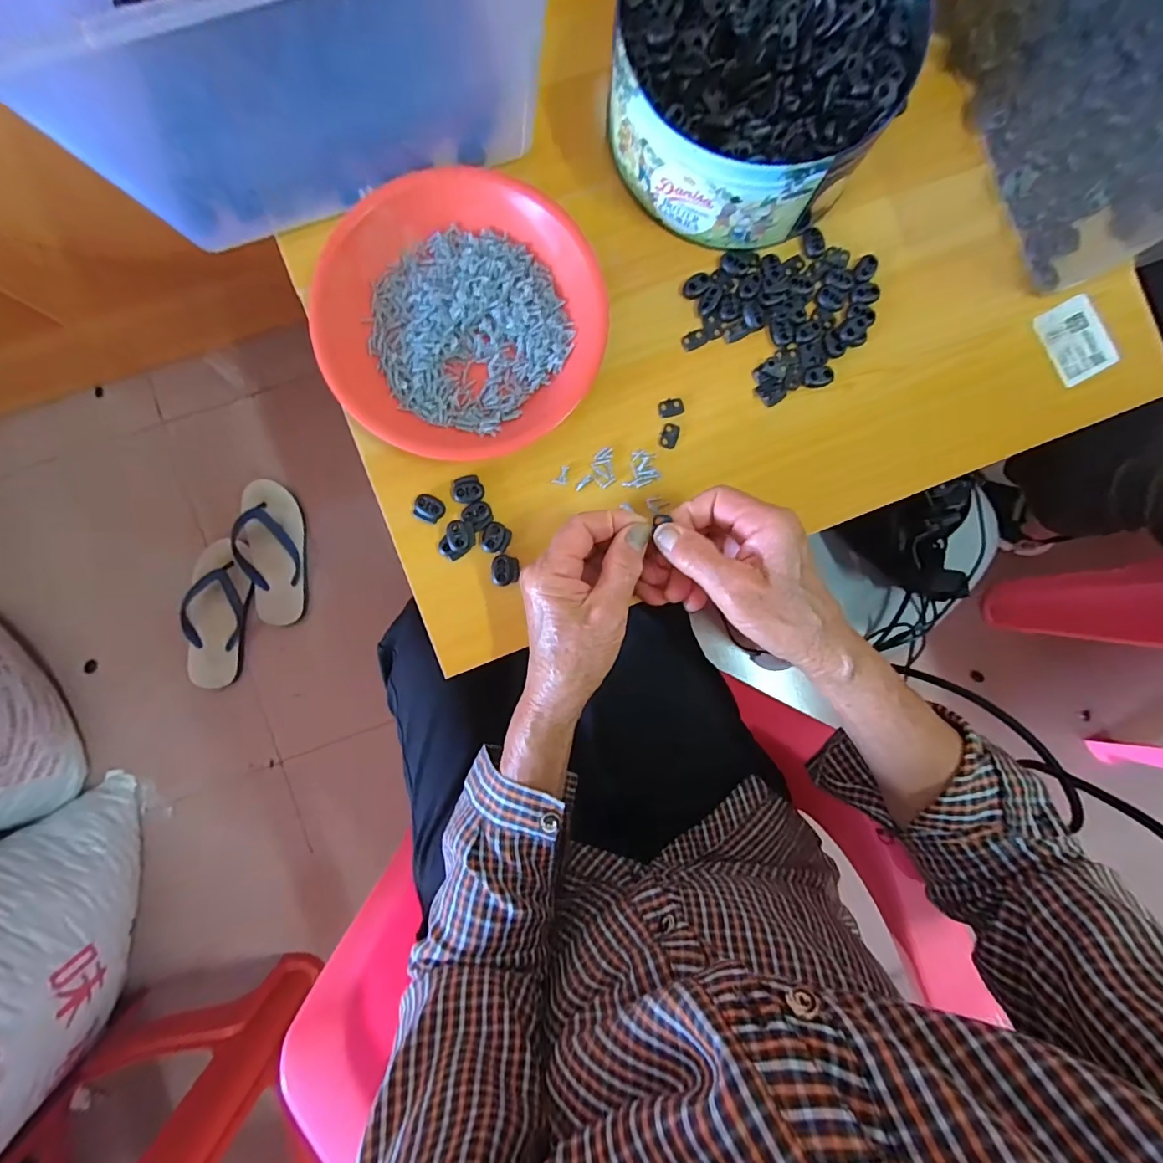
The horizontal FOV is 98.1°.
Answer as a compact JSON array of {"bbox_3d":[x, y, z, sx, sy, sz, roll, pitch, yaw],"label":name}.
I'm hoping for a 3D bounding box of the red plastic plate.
[{"bbox_3d":[-0.090,-0.189,0.356,0.185,0.025,0.204,-41,90,-3],"label":"red plastic plate"}]

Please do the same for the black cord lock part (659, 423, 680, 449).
[{"bbox_3d":[0.064,-0.106,0.367,0.012,0.004,0.018,20,88,-1],"label":"black cord lock part"}]

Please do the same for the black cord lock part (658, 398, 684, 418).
[{"bbox_3d":[0.066,-0.127,0.368,0.019,0.004,0.012,-11,89,-2],"label":"black cord lock part"}]

